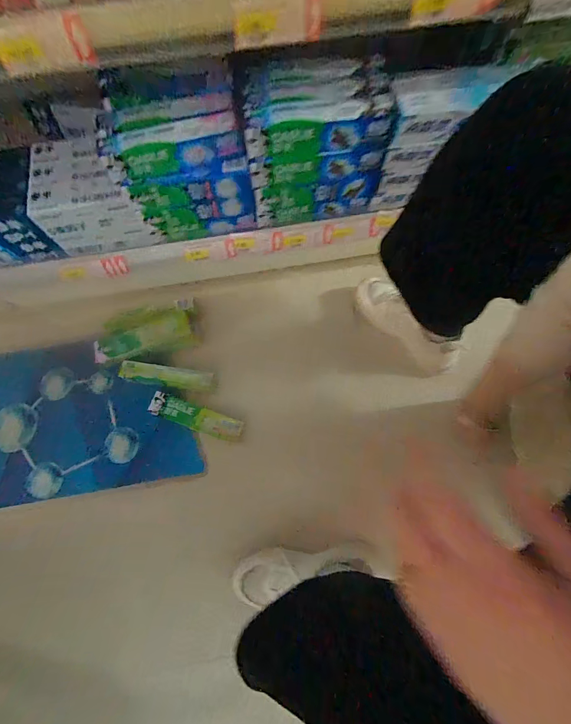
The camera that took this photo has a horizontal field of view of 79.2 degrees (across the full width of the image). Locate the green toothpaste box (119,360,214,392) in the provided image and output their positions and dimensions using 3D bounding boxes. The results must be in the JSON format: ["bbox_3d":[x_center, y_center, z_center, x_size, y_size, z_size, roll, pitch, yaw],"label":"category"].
[{"bbox_3d":[-0.231,0.032,0.690,0.181,0.056,0.038,8,73,3],"label":"green toothpaste box"}]

